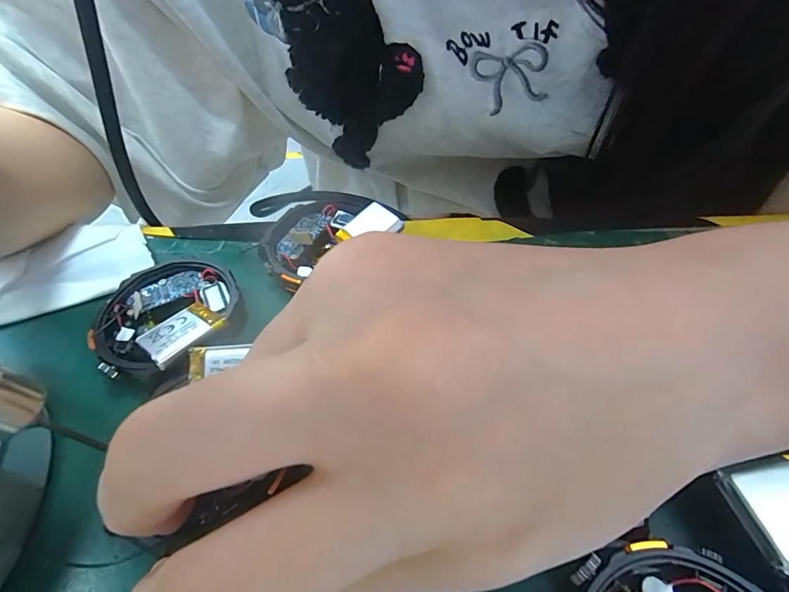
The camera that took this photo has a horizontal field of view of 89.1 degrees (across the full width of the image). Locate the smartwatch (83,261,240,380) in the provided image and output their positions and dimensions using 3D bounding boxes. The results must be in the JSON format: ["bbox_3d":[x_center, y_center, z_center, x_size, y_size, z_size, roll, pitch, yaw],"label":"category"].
[{"bbox_3d":[-0.080,0.006,0.141,0.050,0.015,0.049,-2,49,3],"label":"smartwatch"}]

